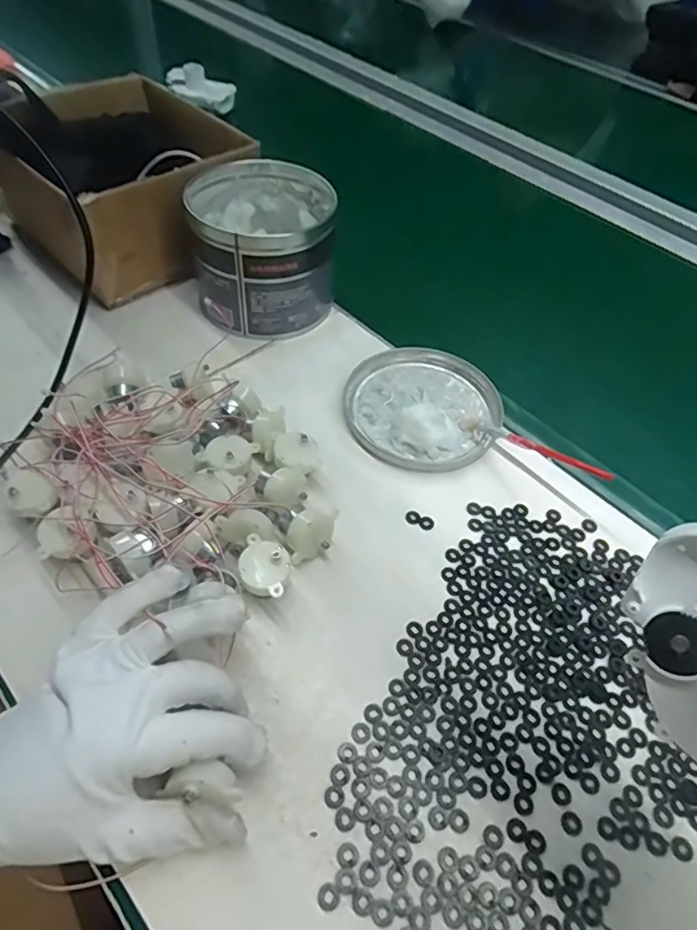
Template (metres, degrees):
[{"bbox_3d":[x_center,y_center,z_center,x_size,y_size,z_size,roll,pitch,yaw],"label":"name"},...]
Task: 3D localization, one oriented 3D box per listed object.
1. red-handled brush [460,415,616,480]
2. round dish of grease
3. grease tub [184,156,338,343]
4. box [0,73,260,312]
[{"bbox_3d":[0.141,-0.014,0.422,0.121,0.013,0.013,28,53,37],"label":"red-handled brush"},{"bbox_3d":[0.064,-0.055,0.465,0.126,0.022,0.129,6,52,0],"label":"round dish of grease"},{"bbox_3d":[-0.079,-0.199,0.513,0.125,0.102,0.137,-6,53,-9],"label":"grease tub"},{"bbox_3d":[-0.215,-0.276,0.544,0.203,0.114,0.185,38,59,23],"label":"box"}]

